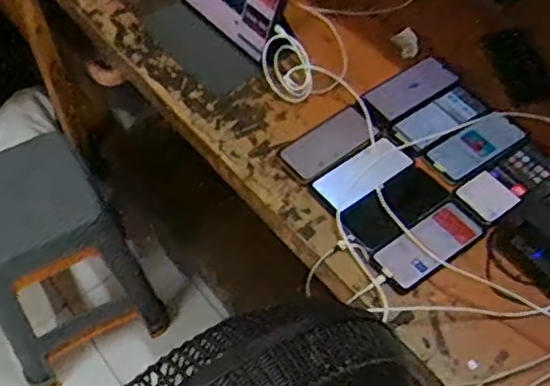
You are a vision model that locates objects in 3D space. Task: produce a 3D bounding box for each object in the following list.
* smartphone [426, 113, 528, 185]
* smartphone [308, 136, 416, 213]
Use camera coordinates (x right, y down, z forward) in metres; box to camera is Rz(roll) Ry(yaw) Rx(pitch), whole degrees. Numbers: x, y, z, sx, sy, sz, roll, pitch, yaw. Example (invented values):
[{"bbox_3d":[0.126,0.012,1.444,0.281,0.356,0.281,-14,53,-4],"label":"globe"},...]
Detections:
[{"bbox_3d":[0.324,-0.074,1.093,0.160,0.013,0.077,-32,64,-14],"label":"smartphone"},{"bbox_3d":[0.138,-0.030,1.063,0.161,0.011,0.071,-33,63,-16],"label":"smartphone"}]

